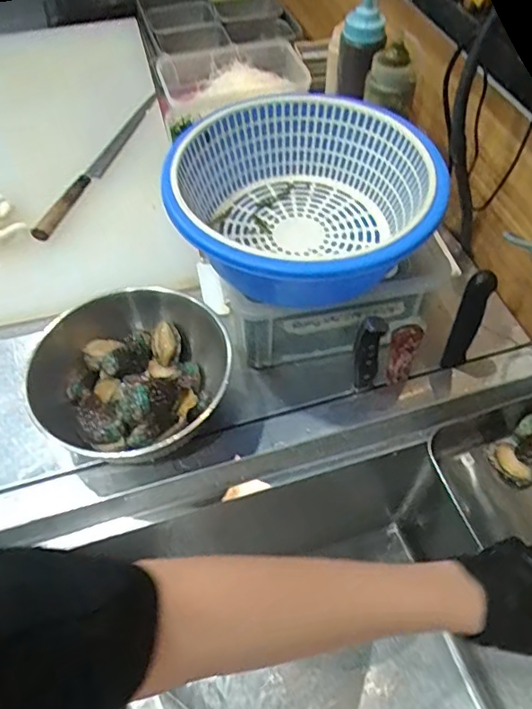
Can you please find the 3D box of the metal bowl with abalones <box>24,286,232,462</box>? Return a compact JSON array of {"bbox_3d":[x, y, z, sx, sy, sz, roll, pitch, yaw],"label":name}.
[{"bbox_3d":[-0.156,0.029,0.626,0.235,0.101,0.199,26,58,18],"label":"metal bowl with abalones"}]

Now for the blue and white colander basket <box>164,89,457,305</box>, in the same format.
[{"bbox_3d":[0.039,-0.160,0.597,0.268,0.100,0.277,0,54,0],"label":"blue and white colander basket"}]

